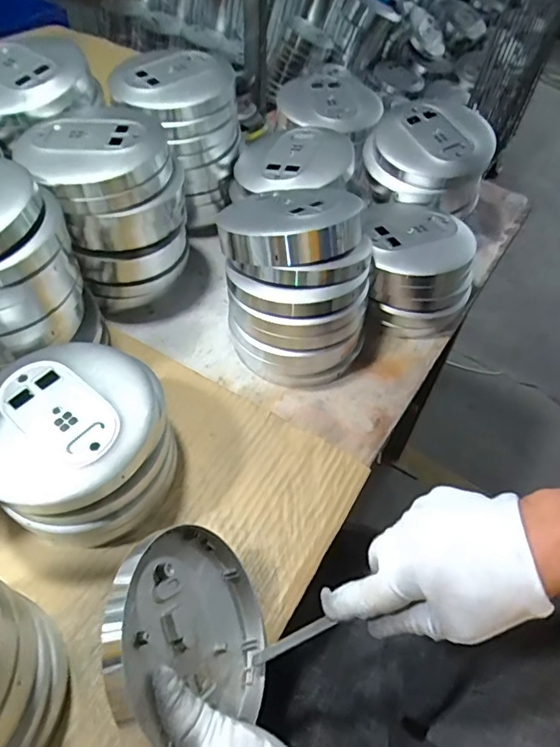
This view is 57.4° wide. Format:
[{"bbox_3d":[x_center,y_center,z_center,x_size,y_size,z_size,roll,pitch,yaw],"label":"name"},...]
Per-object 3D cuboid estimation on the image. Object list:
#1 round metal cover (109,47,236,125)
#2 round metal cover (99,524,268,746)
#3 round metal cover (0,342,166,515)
[{"bbox_3d":[-0.118,-0.321,0.568,0.125,0.037,0.125,1,53,-2],"label":"round metal cover"},{"bbox_3d":[-0.057,0.166,0.330,0.018,0.135,0.126,-25,49,24],"label":"round metal cover"},{"bbox_3d":[-0.157,0.034,0.377,0.135,0.021,0.126,-33,61,-24],"label":"round metal cover"}]

